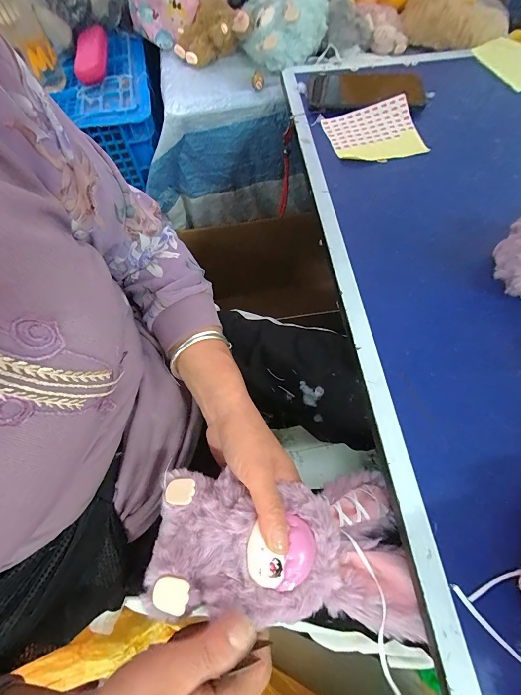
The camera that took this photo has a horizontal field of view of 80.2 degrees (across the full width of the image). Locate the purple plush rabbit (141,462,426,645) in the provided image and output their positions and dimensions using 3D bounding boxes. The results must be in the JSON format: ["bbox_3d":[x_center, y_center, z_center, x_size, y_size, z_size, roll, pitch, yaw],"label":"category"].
[{"bbox_3d":[0.021,0.160,0.258,0.209,0.055,0.106,8,65,-10],"label":"purple plush rabbit"}]

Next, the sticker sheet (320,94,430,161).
[{"bbox_3d":[0.158,-0.299,0.426,0.118,0.027,0.095,-11,66,-3],"label":"sticker sheet"}]

